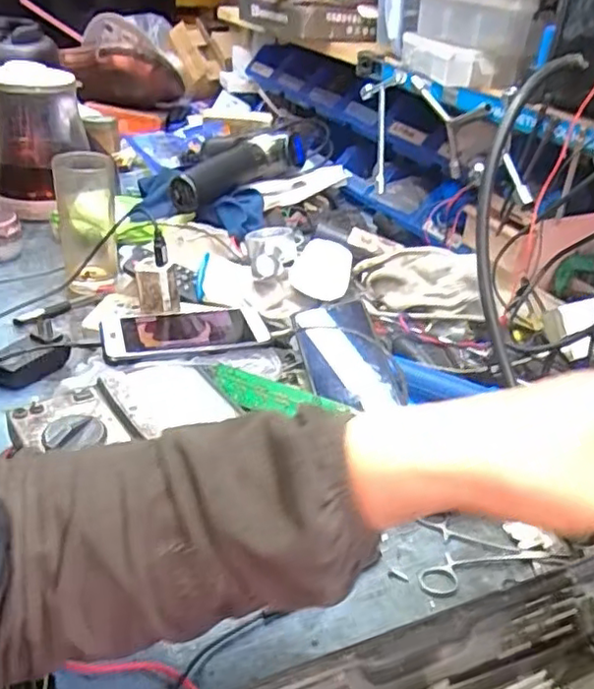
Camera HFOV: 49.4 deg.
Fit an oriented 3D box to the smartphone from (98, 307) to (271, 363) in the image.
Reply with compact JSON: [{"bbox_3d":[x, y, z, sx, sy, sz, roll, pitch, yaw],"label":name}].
[{"bbox_3d":[-0.104,-0.014,0.629,0.163,0.009,0.085,-5,34,-18],"label":"smartphone"}]

